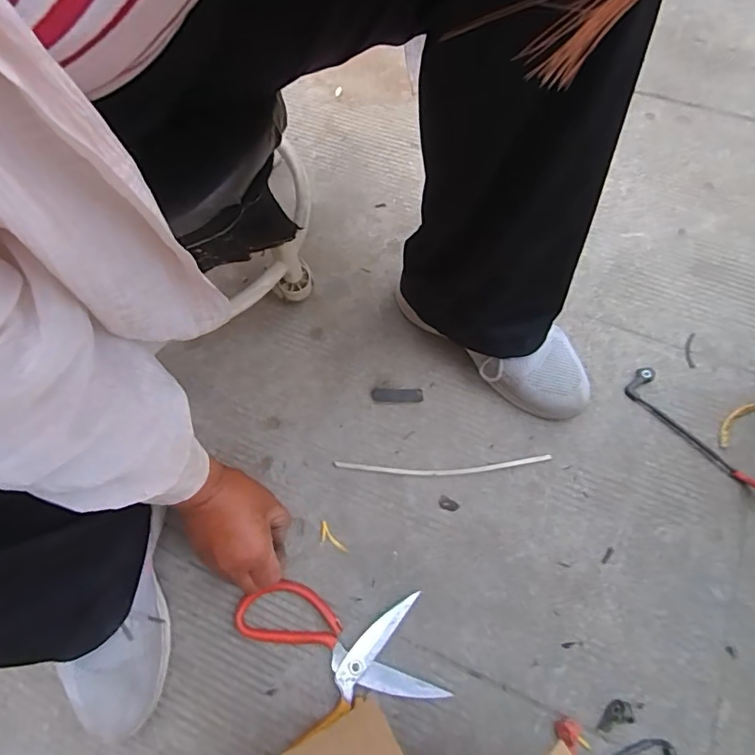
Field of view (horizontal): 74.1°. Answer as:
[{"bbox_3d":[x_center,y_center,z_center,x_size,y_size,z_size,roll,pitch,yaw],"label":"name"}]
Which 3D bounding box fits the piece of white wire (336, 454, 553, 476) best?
[{"bbox_3d":[0.068,0.093,0.524,0.225,0.004,0.018,-2,67,1],"label":"piece of white wire"}]

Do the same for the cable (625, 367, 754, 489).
[{"bbox_3d":[0.333,0.057,0.518,0.040,0.021,0.168,-35,71,-12],"label":"cable"}]

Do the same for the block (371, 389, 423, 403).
[{"bbox_3d":[0.022,0.021,0.559,0.056,0.004,0.016,-1,67,2],"label":"block"}]

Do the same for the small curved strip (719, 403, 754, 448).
[{"bbox_3d":[0.381,0.047,0.531,0.066,0.004,0.017,-40,72,-14],"label":"small curved strip"}]

